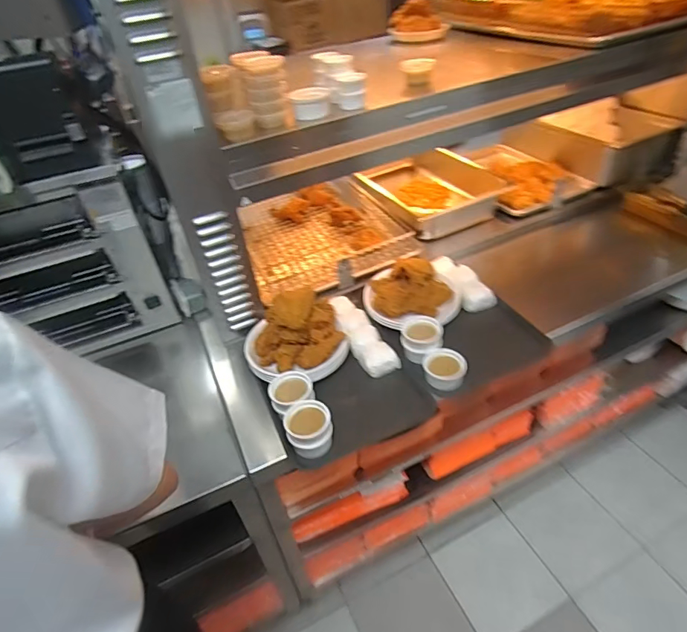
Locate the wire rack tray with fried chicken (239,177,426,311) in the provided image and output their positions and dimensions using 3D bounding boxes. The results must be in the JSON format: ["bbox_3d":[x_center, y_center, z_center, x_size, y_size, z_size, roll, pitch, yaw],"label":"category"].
[{"bbox_3d":[-0.067,-0.262,1.316,0.431,0.081,0.549,-15,42,-9],"label":"wire rack tray with fried chicken"}]

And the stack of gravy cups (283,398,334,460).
[{"bbox_3d":[-0.063,0.206,0.825,0.081,0.071,0.082,-11,41,-5],"label":"stack of gravy cups"}]

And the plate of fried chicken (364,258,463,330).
[{"bbox_3d":[0.162,-0.062,1.032,0.218,0.064,0.193,-9,41,-2],"label":"plate of fried chicken"}]

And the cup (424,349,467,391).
[{"bbox_3d":[0.205,0.107,0.909,0.083,0.042,0.073,15,46,23],"label":"cup"}]

